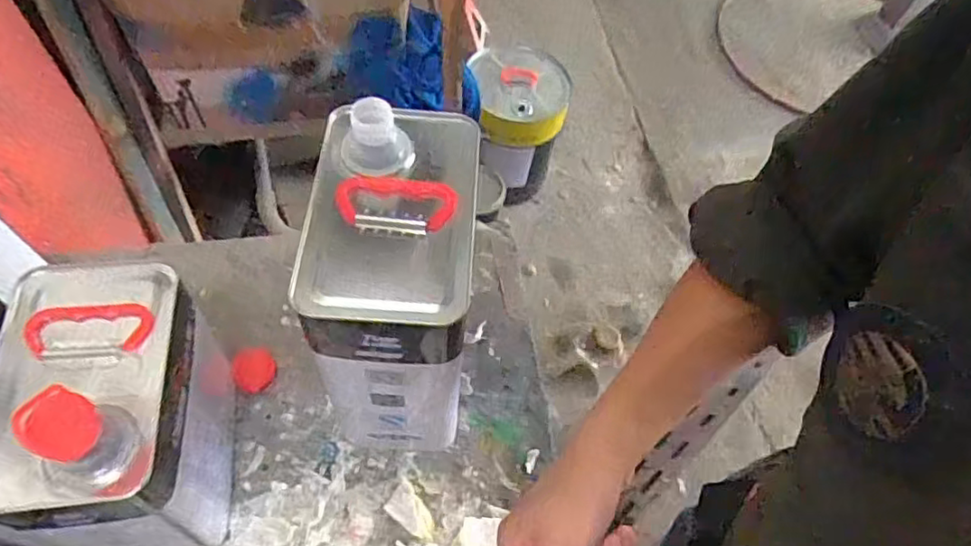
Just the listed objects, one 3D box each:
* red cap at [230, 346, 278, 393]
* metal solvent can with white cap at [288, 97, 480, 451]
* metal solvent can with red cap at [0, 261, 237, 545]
[{"bbox_3d":[-0.219,0.090,0.595,0.039,0.015,0.039,2,59,-3],"label":"red cap"},{"bbox_3d":[-0.068,0.015,0.508,0.121,0.270,0.171,4,59,-2],"label":"metal solvent can with white cap"},{"bbox_3d":[-0.266,0.103,0.464,0.115,0.229,0.175,-1,59,-5],"label":"metal solvent can with red cap"}]

